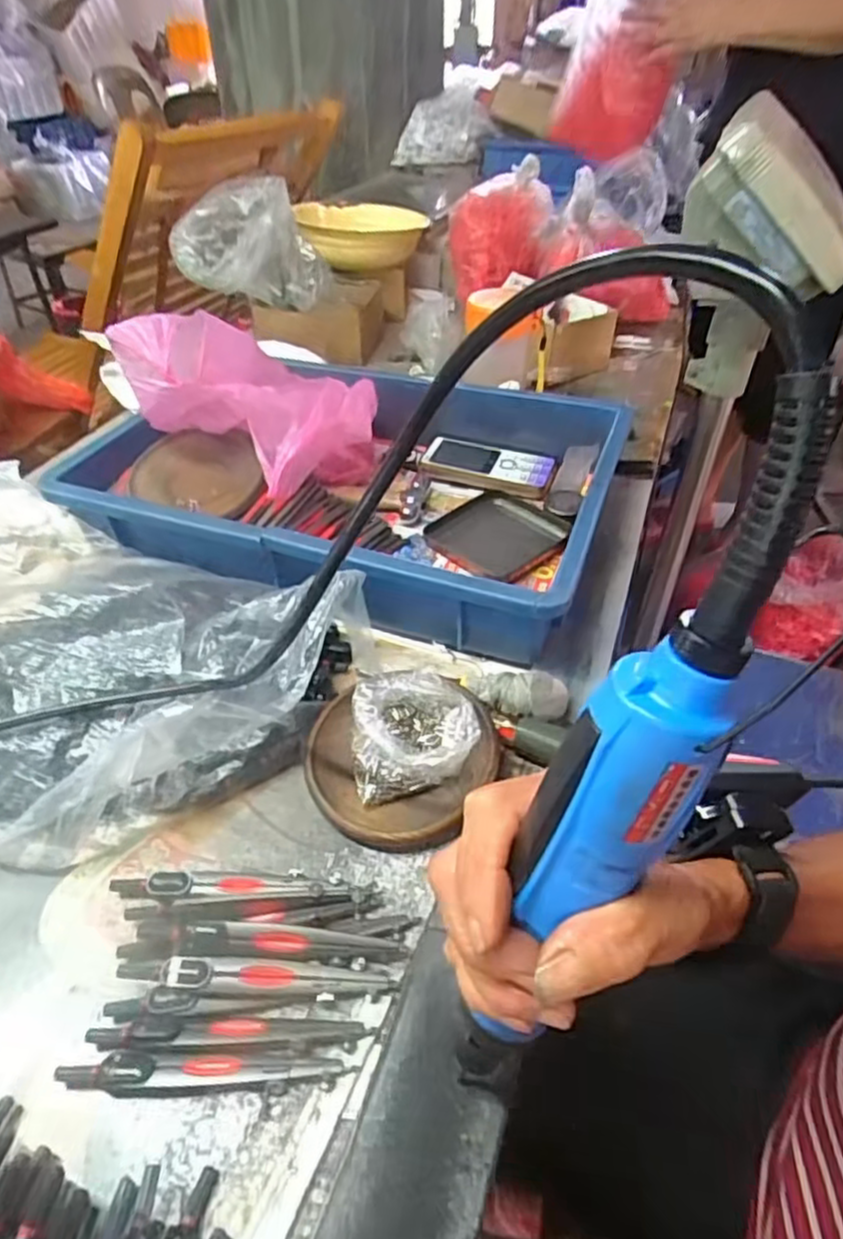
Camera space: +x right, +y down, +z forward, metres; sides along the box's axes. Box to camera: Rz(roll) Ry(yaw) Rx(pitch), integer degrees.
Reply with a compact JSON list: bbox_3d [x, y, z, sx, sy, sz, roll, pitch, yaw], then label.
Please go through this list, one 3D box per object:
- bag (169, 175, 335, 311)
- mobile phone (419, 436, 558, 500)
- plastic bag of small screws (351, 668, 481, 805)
[{"bbox_3d":[-0.209,-0.463,0.843,0.181,0.107,0.123,-4,43,-3],"label":"bag"},{"bbox_3d":[0.062,-0.147,0.657,0.127,0.014,0.058,14,45,16],"label":"mobile phone"},{"bbox_3d":[-0.006,0.065,0.421,0.075,0.036,0.072,-9,44,-8],"label":"plastic bag of small screws"}]

